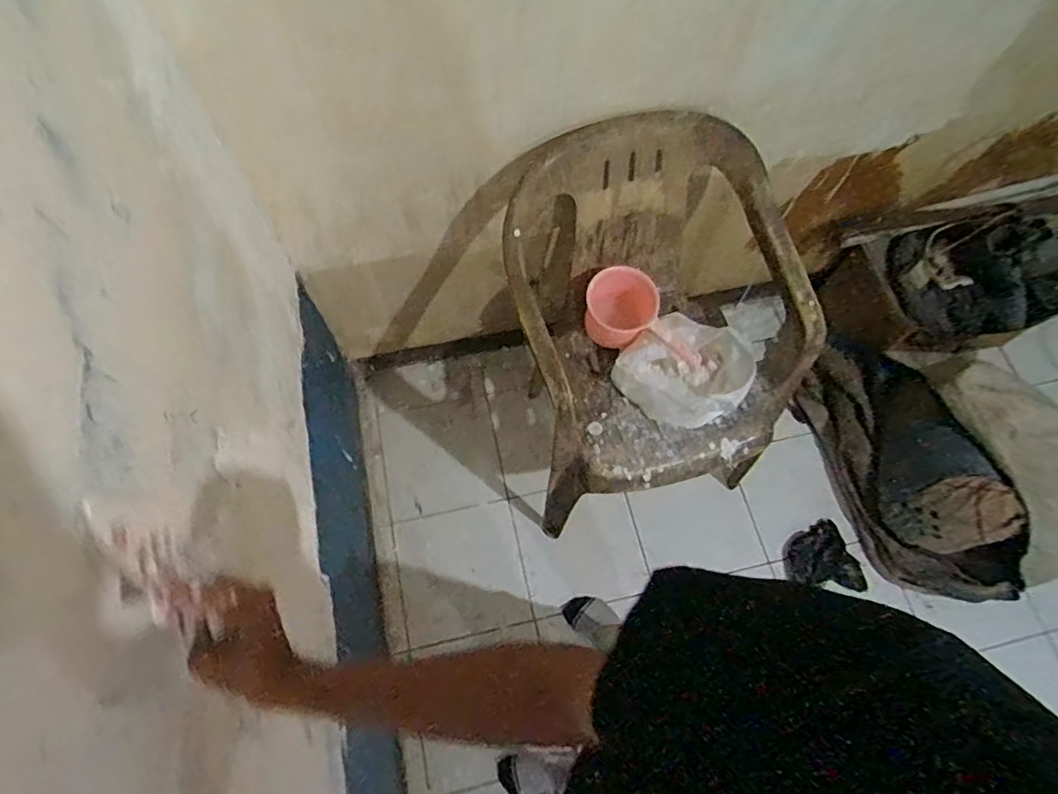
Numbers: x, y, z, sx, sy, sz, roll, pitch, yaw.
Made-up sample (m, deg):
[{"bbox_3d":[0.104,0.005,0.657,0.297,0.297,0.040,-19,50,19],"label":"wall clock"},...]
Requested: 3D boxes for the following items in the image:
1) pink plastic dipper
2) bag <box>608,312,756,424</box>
[{"bbox_3d":[0.231,-0.151,1.183,0.247,0.131,0.113,18,69,7],"label":"pink plastic dipper"},{"bbox_3d":[0.304,-0.055,1.147,0.208,0.127,0.229,-34,72,-13],"label":"bag"}]

